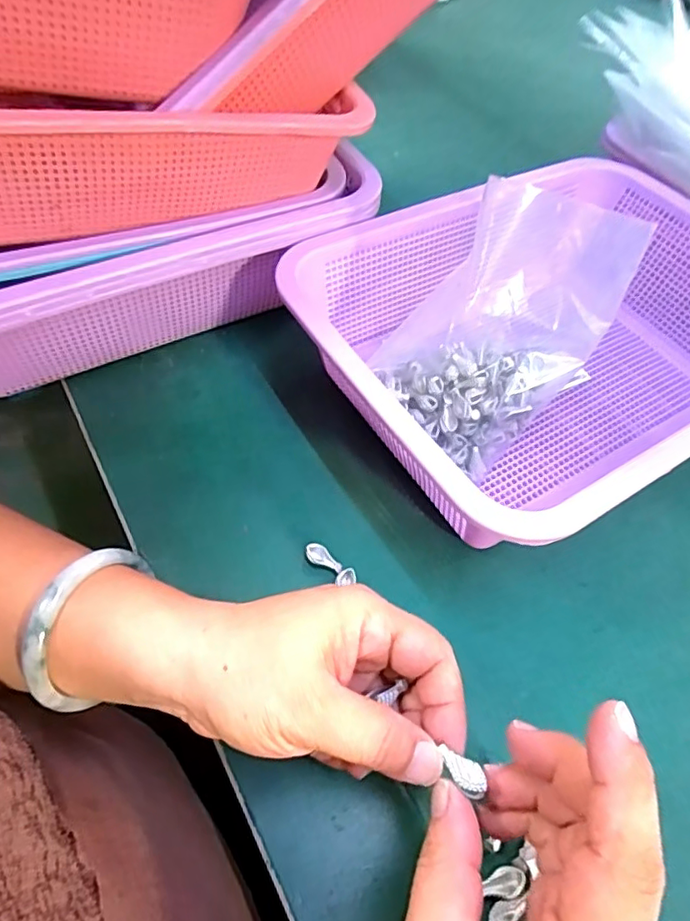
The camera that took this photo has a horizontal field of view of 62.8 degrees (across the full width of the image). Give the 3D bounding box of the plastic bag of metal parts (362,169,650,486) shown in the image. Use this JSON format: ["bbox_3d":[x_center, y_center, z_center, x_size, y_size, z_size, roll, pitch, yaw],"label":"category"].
[{"bbox_3d":[0.088,-0.077,0.325,0.119,0.143,0.096,-32,63,-24],"label":"plastic bag of metal parts"}]

